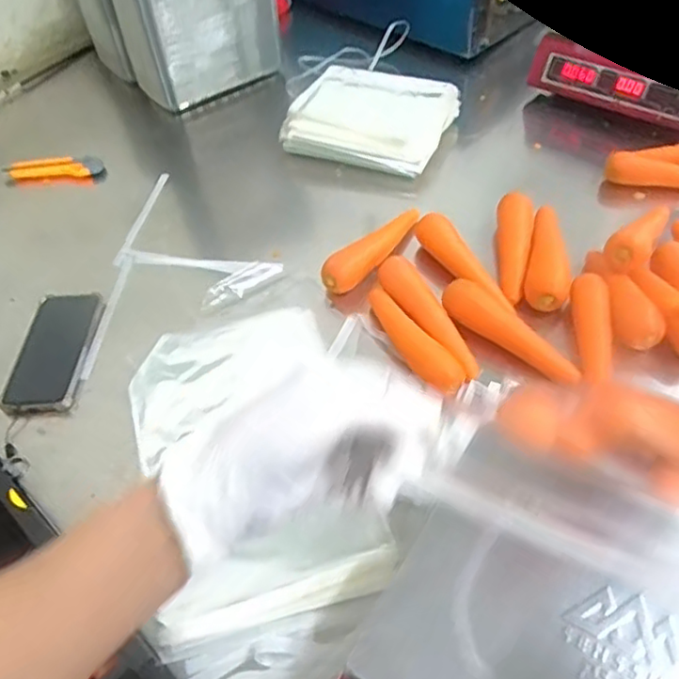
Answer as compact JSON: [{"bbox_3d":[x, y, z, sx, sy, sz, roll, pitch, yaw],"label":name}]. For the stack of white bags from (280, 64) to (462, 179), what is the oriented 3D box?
[{"bbox_3d":[0.051,-0.339,0.959,0.226,0.050,0.192,17,54,19],"label":"stack of white bags"}]

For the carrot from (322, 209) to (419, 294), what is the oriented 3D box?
[{"bbox_3d":[0.045,-0.116,0.793,0.034,0.037,0.174,33,60,29],"label":"carrot"}]

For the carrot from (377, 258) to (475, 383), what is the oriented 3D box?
[{"bbox_3d":[0.097,-0.024,0.703,0.041,0.033,0.181,-21,51,-12],"label":"carrot"}]

